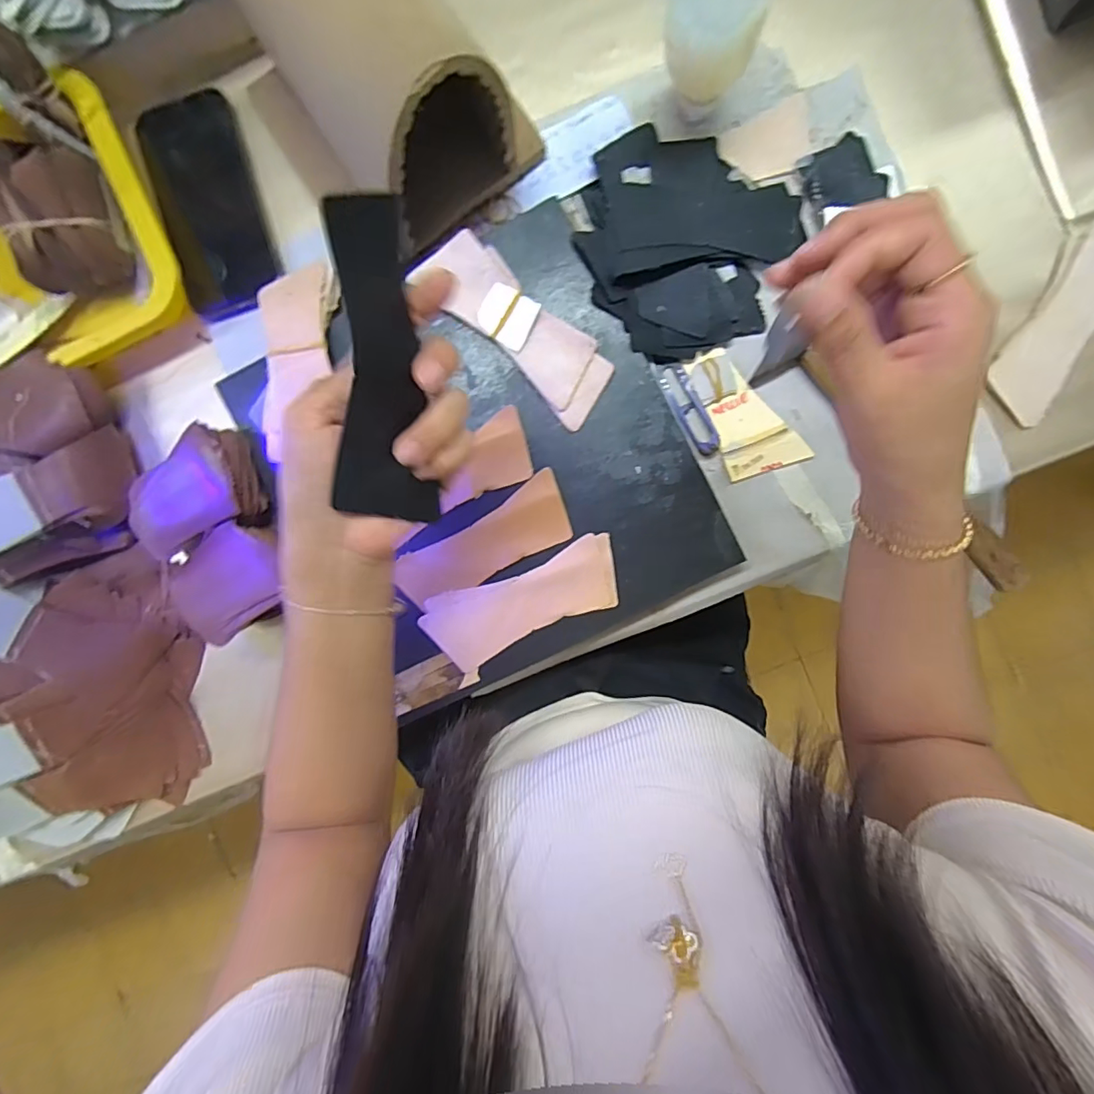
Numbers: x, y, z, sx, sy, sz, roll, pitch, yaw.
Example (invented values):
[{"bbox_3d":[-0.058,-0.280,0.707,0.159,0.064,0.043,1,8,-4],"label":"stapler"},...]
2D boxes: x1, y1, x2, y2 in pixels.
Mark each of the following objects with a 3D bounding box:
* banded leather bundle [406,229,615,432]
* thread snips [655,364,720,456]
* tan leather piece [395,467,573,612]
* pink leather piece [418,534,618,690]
[{"bbox_3d":[-0.021,-0.160,0.389,0.156,0.012,0.053,42,92,-2],"label":"banded leather bundle"},{"bbox_3d":[0.110,-0.107,0.409,0.021,0.008,0.077,-27,93,2],"label":"thread snips"},{"bbox_3d":[-0.049,-0.003,0.412,0.139,0.011,0.051,-27,93,5],"label":"tan leather piece"},{"bbox_3d":[-0.016,0.049,0.408,0.151,0.004,0.068,-22,96,5],"label":"pink leather piece"}]

